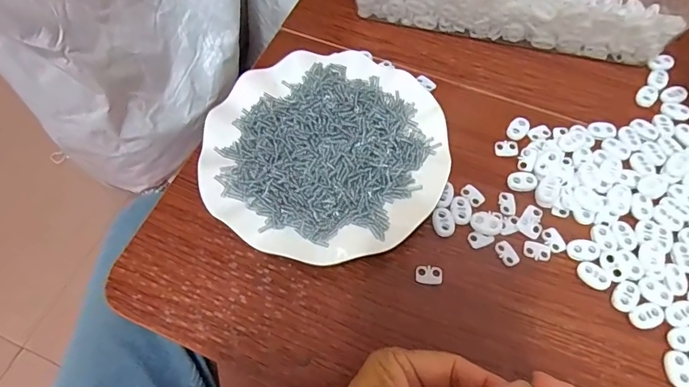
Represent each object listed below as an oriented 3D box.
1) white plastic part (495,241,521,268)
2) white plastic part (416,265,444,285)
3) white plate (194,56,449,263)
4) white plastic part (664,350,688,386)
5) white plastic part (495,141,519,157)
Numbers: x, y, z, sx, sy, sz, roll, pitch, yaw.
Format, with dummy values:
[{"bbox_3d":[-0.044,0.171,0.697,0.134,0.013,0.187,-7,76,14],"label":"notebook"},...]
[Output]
[{"bbox_3d":[0.118,0.043,0.320,0.012,0.004,0.019,-28,66,-12],"label":"white plastic part"},{"bbox_3d":[0.060,0.057,0.313,0.019,0.004,0.013,2,63,3],"label":"white plastic part"},{"bbox_3d":[-0.014,-0.034,0.349,0.178,0.028,0.185,-1,63,1],"label":"white plate"},{"bbox_3d":[0.213,0.112,0.282,0.014,0.006,0.022,7,64,5],"label":"white plastic part"},{"bbox_3d":[0.133,-0.037,0.361,0.018,0.004,0.014,0,63,2],"label":"white plastic part"}]

